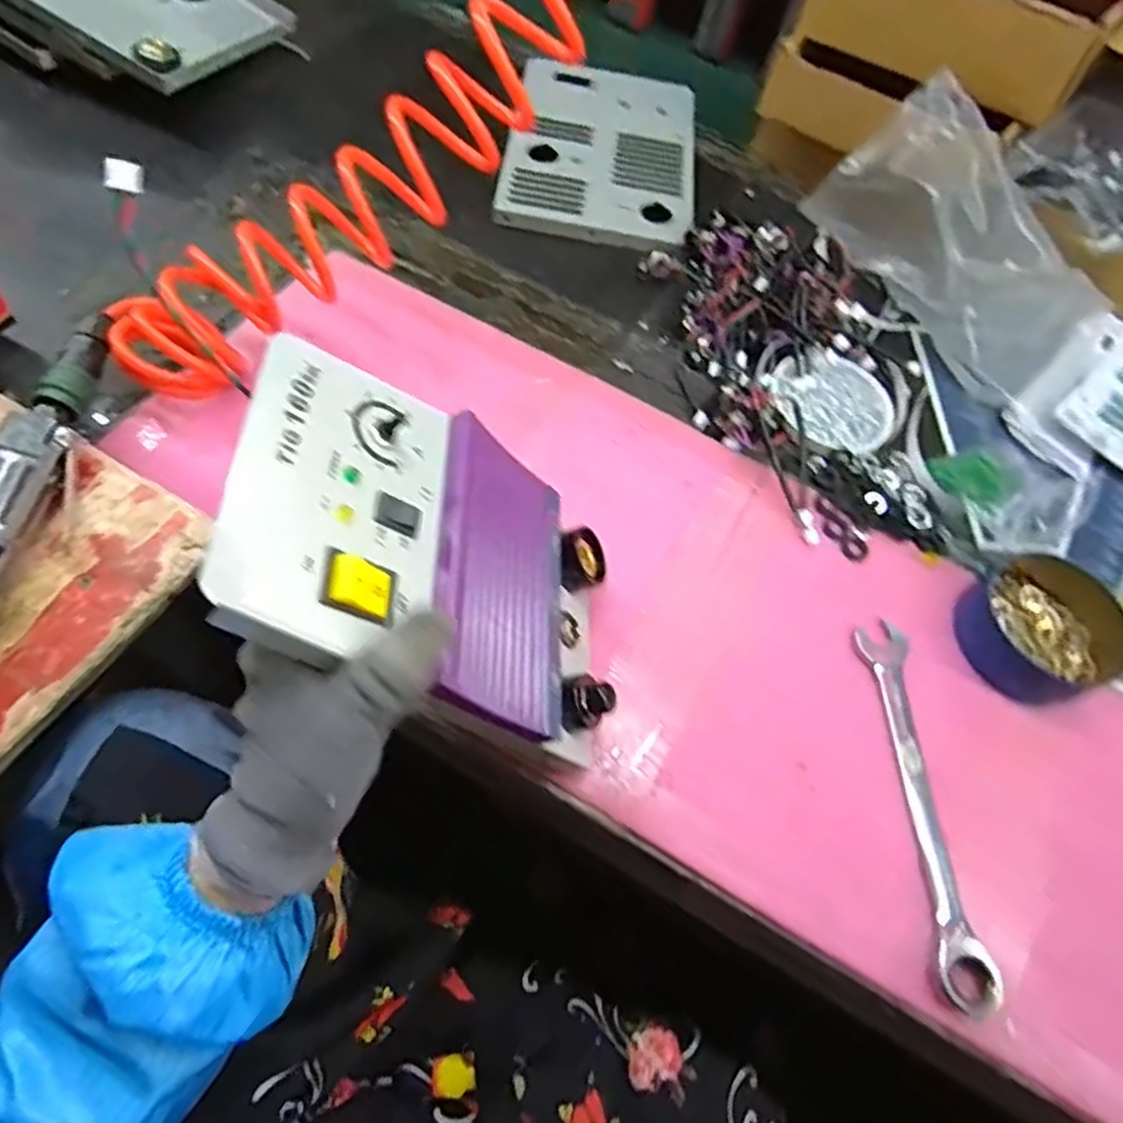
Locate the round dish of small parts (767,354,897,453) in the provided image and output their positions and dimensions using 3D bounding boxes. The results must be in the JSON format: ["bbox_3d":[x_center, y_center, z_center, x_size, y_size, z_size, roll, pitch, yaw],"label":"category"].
[{"bbox_3d":[0.217,-0.123,0.565,0.094,0.022,0.086,4,61,-7],"label":"round dish of small parts"}]

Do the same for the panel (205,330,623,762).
[{"bbox_3d":[-0.052,0.002,0.341,0.216,0.031,0.141,30,49,-37],"label":"panel"}]

